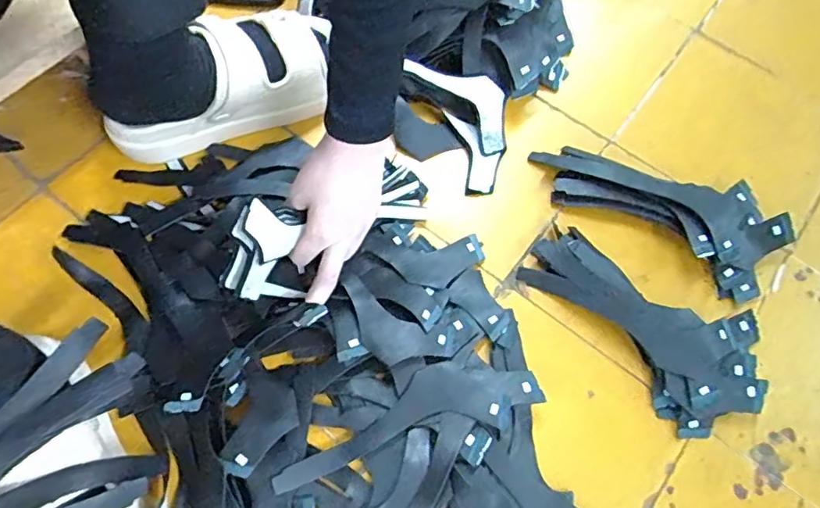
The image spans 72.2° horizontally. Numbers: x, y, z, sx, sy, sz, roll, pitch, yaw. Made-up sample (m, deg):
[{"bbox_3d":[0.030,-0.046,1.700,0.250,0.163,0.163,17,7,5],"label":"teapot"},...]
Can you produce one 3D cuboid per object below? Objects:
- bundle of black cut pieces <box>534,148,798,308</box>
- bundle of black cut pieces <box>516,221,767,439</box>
[{"bbox_3d":[0.240,-0.056,0.549,0.242,0.037,0.108,31,69,9],"label":"bundle of black cut pieces"},{"bbox_3d":[0.210,0.054,0.503,0.217,0.030,0.115,41,71,13],"label":"bundle of black cut pieces"}]

